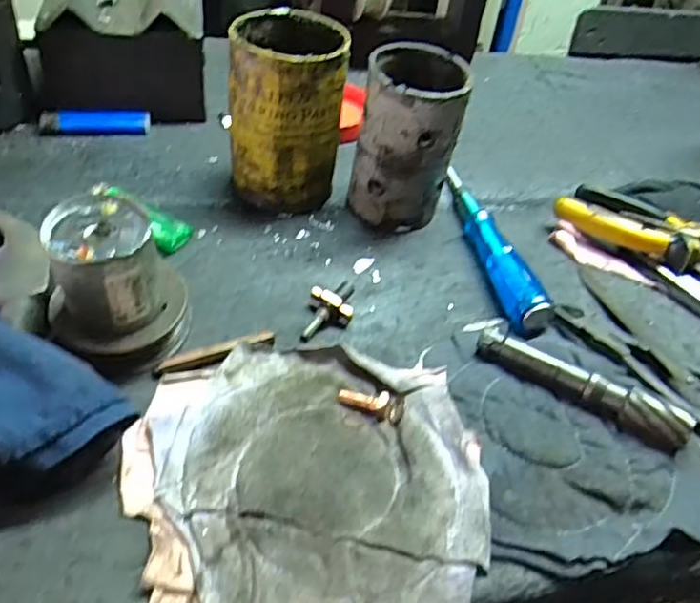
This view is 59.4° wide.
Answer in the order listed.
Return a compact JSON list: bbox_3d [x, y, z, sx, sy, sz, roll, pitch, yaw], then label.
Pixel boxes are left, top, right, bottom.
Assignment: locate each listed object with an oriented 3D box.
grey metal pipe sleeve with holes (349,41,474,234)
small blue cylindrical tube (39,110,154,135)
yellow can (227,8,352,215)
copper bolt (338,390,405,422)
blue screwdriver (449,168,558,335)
[{"bbox_3d":[0.039,-0.109,0.428,0.066,0.114,0.069,10,43,3],"label":"grey metal pipe sleeve with holes"},{"bbox_3d":[-0.199,-0.141,0.481,0.080,0.013,0.020,-7,45,-16],"label":"small blue cylindrical tube"},{"bbox_3d":[-0.044,-0.128,0.425,0.075,0.112,0.071,3,43,-5],"label":"yellow can"},{"bbox_3d":[0.011,0.051,0.321,0.034,0.010,0.013,19,44,12],"label":"copper bolt"},{"bbox_3d":[0.096,-0.044,0.427,0.023,0.024,0.167,-4,44,-12],"label":"blue screwdriver"}]

